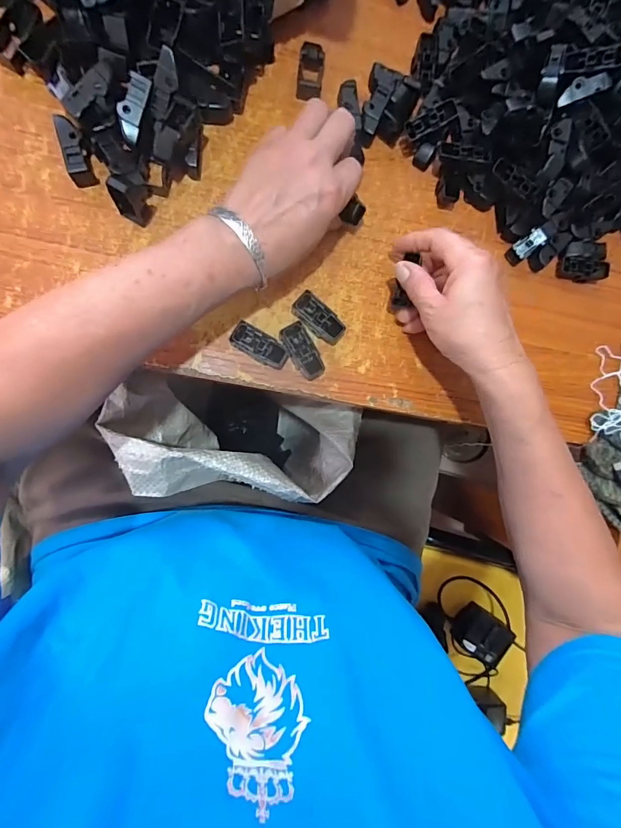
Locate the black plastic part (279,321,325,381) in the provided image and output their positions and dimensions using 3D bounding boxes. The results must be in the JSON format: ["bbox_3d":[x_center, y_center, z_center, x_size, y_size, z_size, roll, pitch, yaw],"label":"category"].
[{"bbox_3d":[-0.007,-0.056,0.362,0.023,0.018,0.051,-34,95,-7],"label":"black plastic part"}]

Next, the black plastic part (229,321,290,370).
[{"bbox_3d":[-0.045,-0.060,0.357,0.051,0.017,0.024,30,86,-8],"label":"black plastic part"}]

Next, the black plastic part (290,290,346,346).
[{"bbox_3d":[0.008,-0.085,0.365,0.052,0.021,0.024,42,84,-7],"label":"black plastic part"}]

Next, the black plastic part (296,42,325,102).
[{"bbox_3d":[0.001,-0.310,0.363,0.023,0.017,0.040,4,90,-9],"label":"black plastic part"}]

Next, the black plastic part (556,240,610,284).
[{"bbox_3d":[0.273,-0.153,0.403,0.042,0.023,0.038,4,90,-9],"label":"black plastic part"}]

